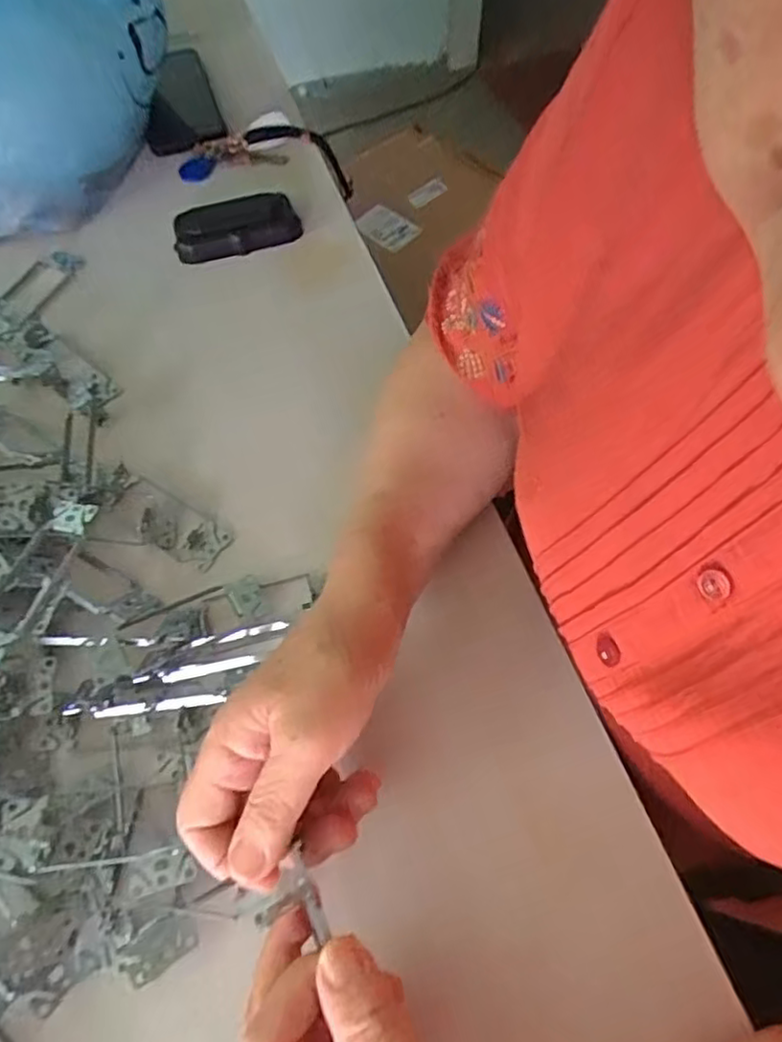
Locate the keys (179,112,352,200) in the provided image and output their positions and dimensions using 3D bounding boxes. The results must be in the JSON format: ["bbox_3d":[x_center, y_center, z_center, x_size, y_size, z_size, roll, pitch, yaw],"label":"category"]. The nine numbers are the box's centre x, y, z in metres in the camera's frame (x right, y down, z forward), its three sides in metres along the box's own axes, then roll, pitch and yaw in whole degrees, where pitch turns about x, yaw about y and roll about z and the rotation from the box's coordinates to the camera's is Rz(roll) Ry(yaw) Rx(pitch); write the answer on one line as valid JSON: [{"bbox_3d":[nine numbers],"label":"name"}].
[{"bbox_3d":[-0.123,-0.356,0.646,0.164,0.065,0.070,-3,61,-1],"label":"keys"}]

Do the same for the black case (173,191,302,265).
[{"bbox_3d":[-0.136,-0.259,0.563,0.107,0.027,0.049,-14,62,-7],"label":"black case"}]

